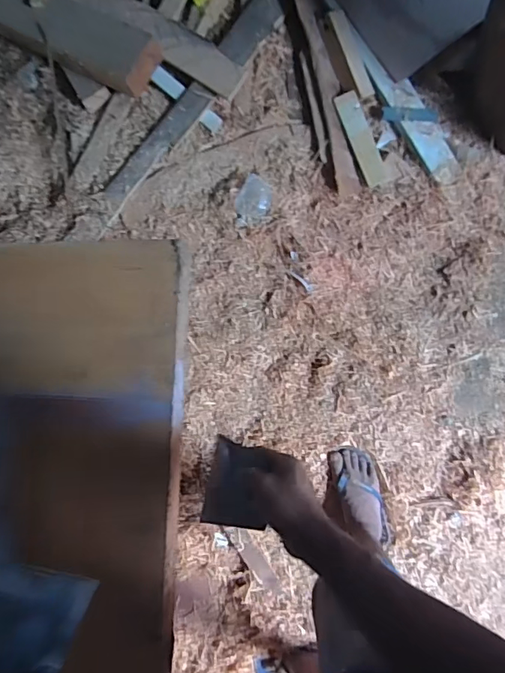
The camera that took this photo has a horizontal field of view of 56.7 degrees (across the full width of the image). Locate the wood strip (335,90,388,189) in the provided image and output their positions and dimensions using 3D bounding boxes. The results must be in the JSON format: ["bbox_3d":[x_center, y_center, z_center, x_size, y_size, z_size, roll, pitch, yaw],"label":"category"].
[{"bbox_3d":[0.274,-0.495,1.178,0.058,0.022,0.234,-24,100,5],"label":"wood strip"}]

